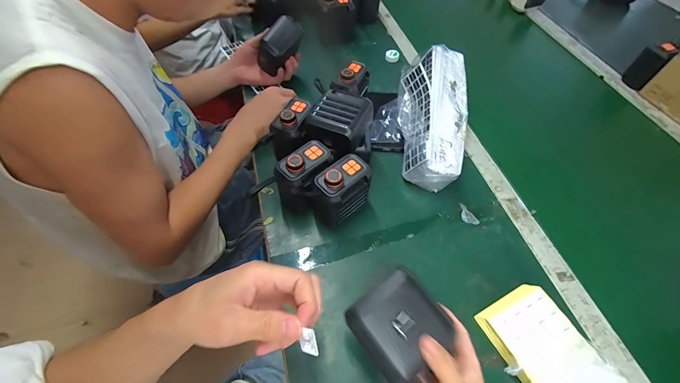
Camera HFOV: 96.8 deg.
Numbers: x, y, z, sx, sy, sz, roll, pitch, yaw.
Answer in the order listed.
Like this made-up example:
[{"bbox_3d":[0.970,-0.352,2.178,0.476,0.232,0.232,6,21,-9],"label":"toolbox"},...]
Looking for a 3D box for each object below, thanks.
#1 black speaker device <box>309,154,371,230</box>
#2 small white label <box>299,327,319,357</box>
[{"bbox_3d":[-0.001,0.005,0.459,0.100,0.099,0.055,-36,63,-23],"label":"black speaker device"},{"bbox_3d":[-0.023,0.111,0.223,0.016,0.004,0.019,-6,92,30],"label":"small white label"}]

